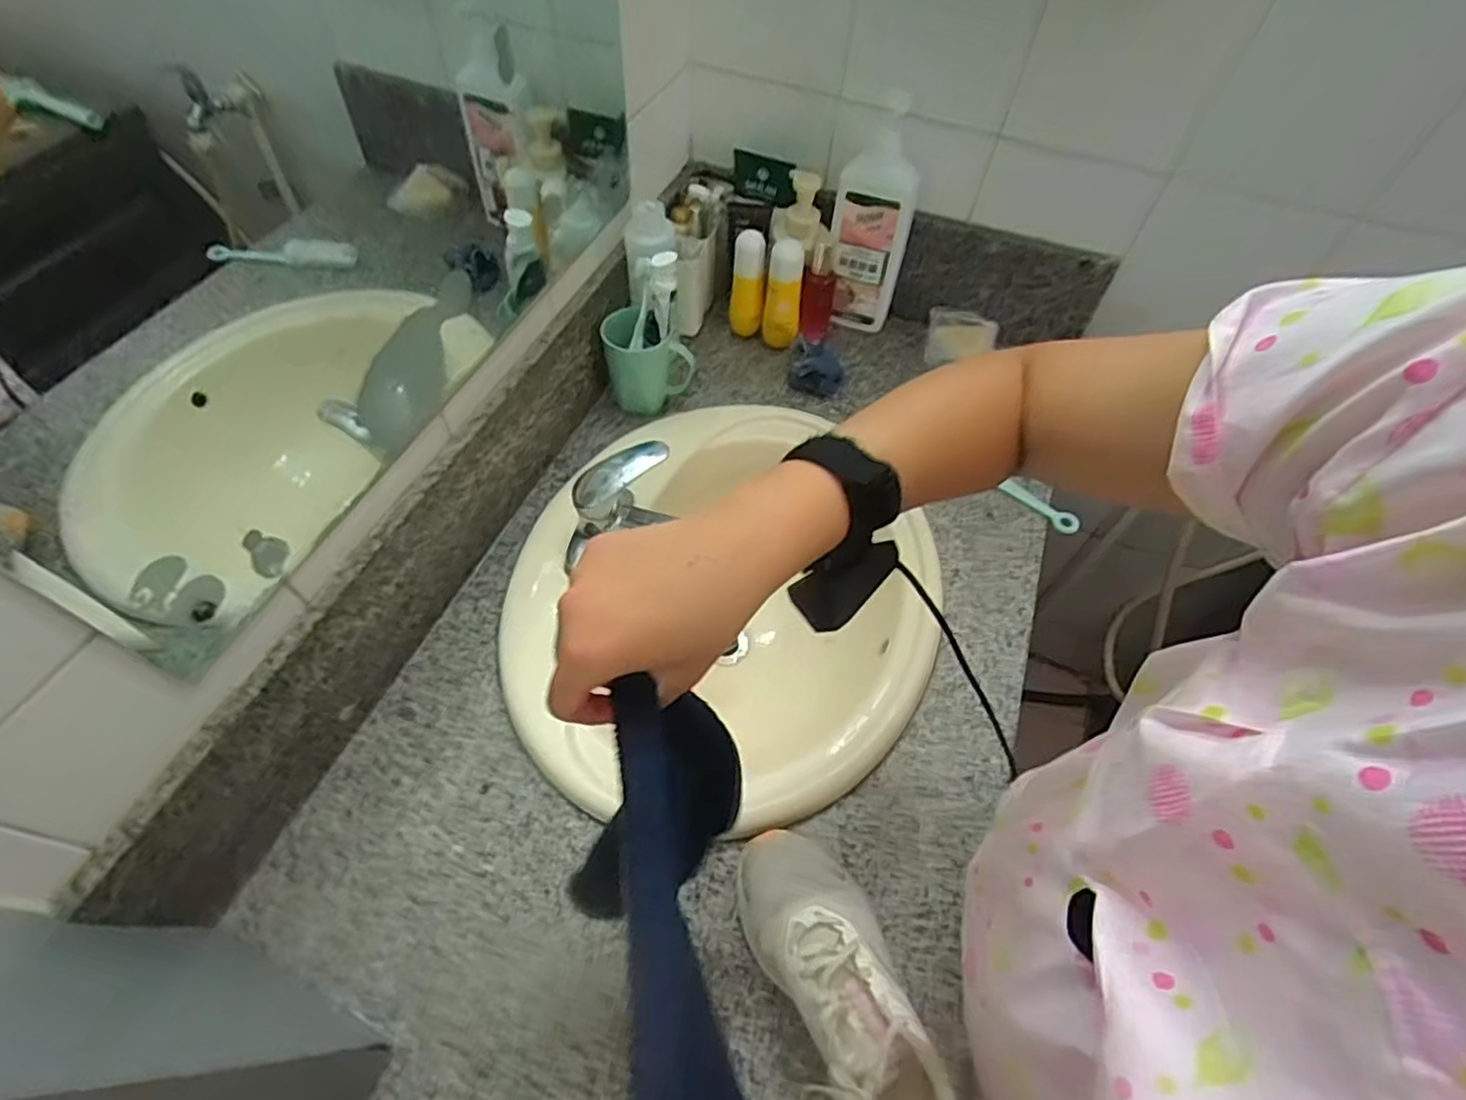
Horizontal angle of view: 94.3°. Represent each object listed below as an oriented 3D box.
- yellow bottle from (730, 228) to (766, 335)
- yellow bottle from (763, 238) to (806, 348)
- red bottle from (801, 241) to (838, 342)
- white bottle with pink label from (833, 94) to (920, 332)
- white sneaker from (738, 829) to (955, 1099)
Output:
[{"bbox_3d":[0.019,-0.355,0.928,0.043,0.151,0.035,7,56,-2],"label":"yellow bottle"},{"bbox_3d":[0.067,-0.335,0.910,0.047,0.160,0.039,7,56,-2],"label":"yellow bottle"},{"bbox_3d":[0.116,-0.344,0.920,0.041,0.143,0.034,11,56,1],"label":"red bottle"},{"bbox_3d":[0.183,-0.419,0.900,0.105,0.274,0.083,15,56,4],"label":"white bottle with pink label"},{"bbox_3d":[0.076,0.331,0.501,0.098,0.083,0.246,-20,46,-14],"label":"white sneaker"}]

